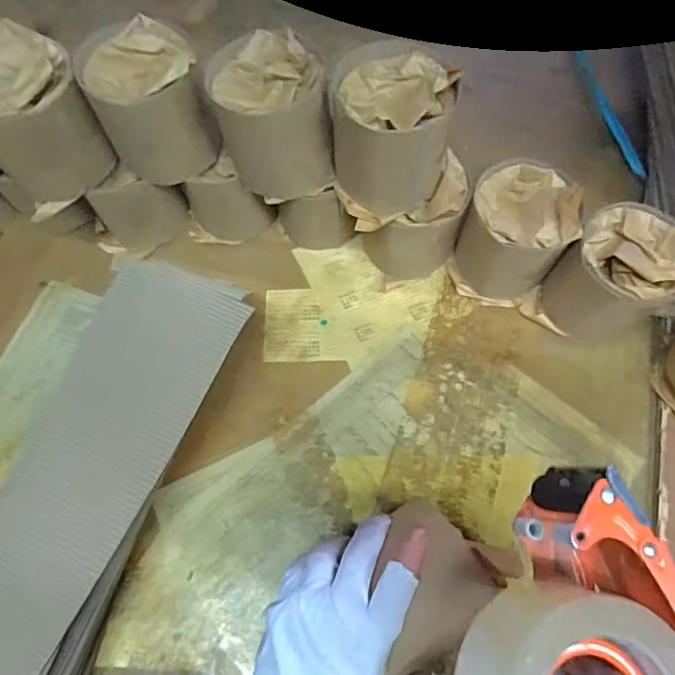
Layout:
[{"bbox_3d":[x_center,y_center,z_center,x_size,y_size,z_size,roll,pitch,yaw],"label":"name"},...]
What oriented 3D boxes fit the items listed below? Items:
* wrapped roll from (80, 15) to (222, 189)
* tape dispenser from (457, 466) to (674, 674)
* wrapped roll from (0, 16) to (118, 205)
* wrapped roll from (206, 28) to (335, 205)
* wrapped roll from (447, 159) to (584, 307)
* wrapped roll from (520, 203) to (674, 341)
[{"bbox_3d":[-0.163,-0.205,0.463,0.088,0.103,0.083,0,67,0],"label":"wrapped roll"},{"bbox_3d":[0.129,0.165,0.275,0.118,0.070,0.159,35,71,-2],"label":"tape dispenser"},{"bbox_3d":[-0.260,-0.187,0.451,0.094,0.110,0.088,-39,72,-14],"label":"wrapped roll"},{"bbox_3d":[-0.056,-0.189,0.455,0.091,0.095,0.106,-20,68,-7],"label":"wrapped roll"},{"bbox_3d":[0.169,-0.101,0.505,0.096,0.109,0.107,27,70,11],"label":"wrapped roll"},{"bbox_3d":[0.255,-0.058,0.487,0.091,0.108,0.107,41,74,16],"label":"wrapped roll"}]

